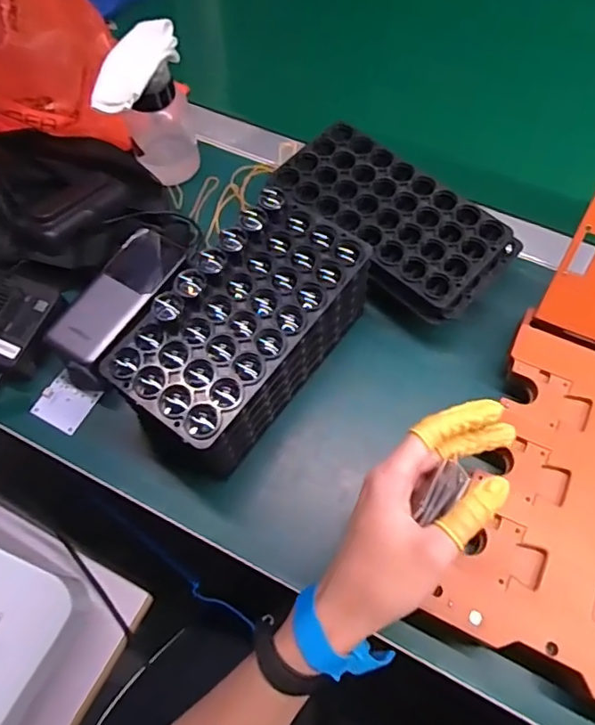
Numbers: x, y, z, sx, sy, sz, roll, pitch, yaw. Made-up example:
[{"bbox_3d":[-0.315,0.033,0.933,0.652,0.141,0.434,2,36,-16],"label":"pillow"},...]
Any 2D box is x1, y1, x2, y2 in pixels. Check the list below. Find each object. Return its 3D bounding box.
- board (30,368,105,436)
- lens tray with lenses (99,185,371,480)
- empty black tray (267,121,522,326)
[{"bbox_3d":[-0.196,0.034,0.474,0.044,0.010,0.043,27,69,14],"label":"board"},{"bbox_3d":[-0.038,-0.020,0.439,0.101,0.103,0.206,35,71,17],"label":"lens tray with lenses"},{"bbox_3d":[0.079,-0.126,0.493,0.204,0.031,0.105,40,75,16],"label":"empty black tray"}]

